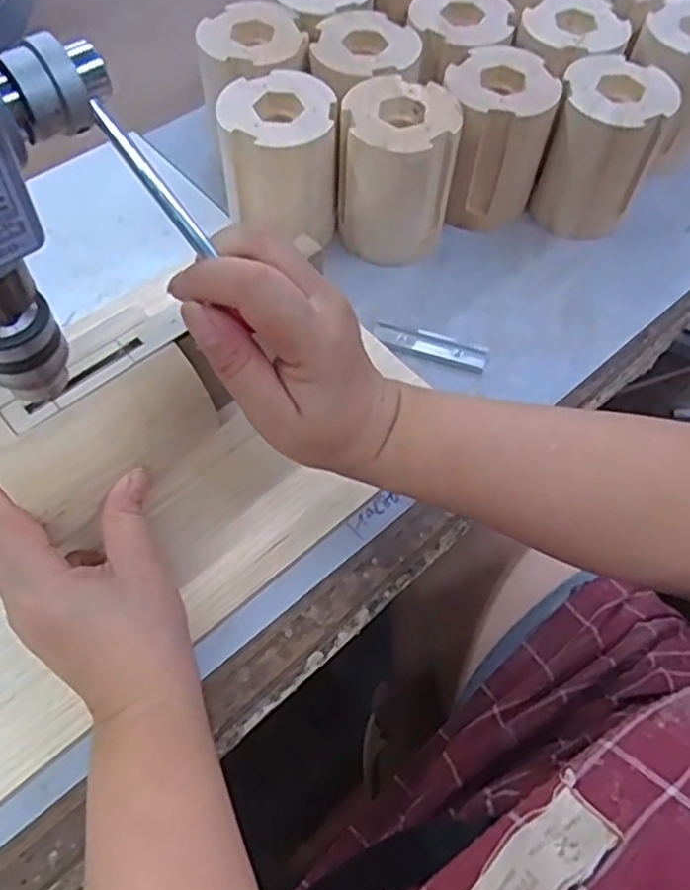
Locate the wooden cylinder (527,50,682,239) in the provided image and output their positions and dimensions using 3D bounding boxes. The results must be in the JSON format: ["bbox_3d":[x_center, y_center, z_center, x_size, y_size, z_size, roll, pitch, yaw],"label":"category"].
[{"bbox_3d":[0.184,-0.215,0.519,0.077,0.101,0.074,28,62,11],"label":"wooden cylinder"}]

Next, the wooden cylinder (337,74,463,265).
[{"bbox_3d":[0.034,-0.190,0.499,0.077,0.102,0.071,5,60,-2],"label":"wooden cylinder"}]

